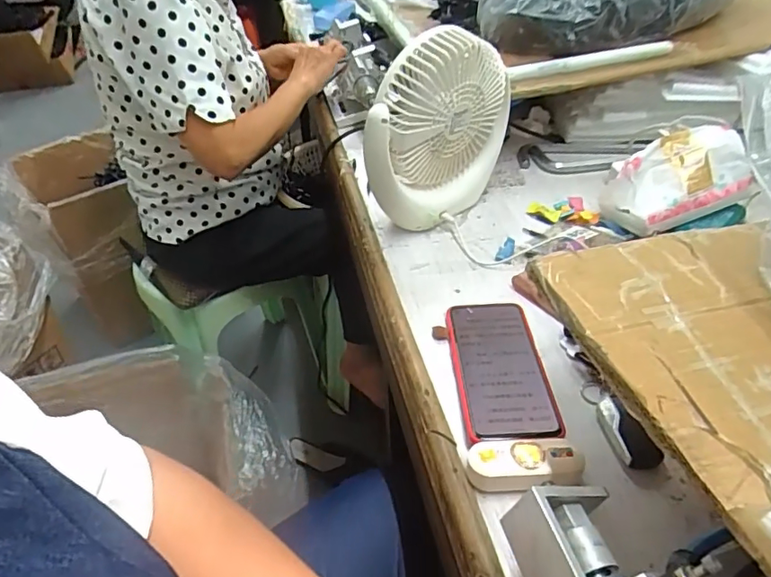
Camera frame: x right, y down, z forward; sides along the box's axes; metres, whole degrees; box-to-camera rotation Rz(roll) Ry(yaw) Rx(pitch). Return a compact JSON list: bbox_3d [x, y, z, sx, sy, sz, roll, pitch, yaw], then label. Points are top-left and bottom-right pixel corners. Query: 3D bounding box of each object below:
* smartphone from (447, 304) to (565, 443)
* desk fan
[{"bbox_3d":[0.103,0.070,0.484,0.076,0.014,0.164,-3,41,0],"label":"smartphone"},{"bbox_3d":[0.060,-0.179,0.620,0.183,0.213,0.068,-32,49,-28],"label":"desk fan"}]

